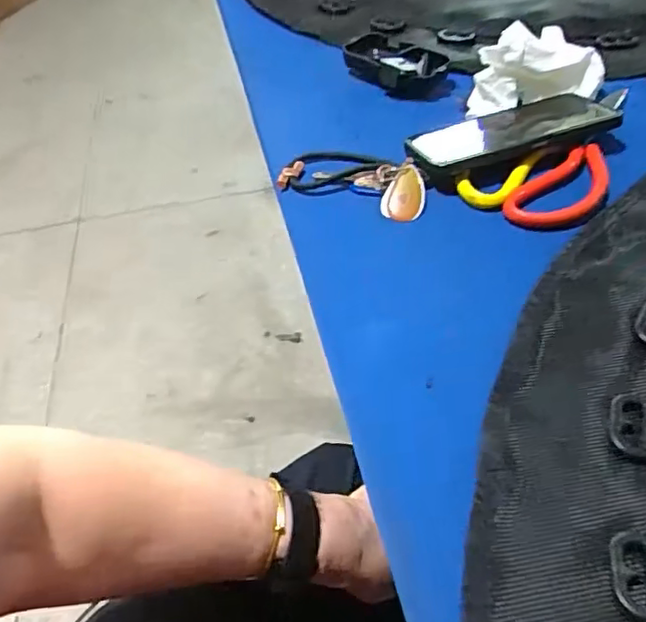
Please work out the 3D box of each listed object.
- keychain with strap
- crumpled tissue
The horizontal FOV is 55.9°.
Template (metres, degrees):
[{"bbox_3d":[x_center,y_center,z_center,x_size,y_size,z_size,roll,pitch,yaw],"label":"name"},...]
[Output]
[{"bbox_3d":[0.026,-0.107,0.496,0.120,0.012,0.050,18,69,21],"label":"keychain with strap"},{"bbox_3d":[0.189,-0.227,0.557,0.124,0.061,0.069,-9,46,-2],"label":"crumpled tissue"}]

